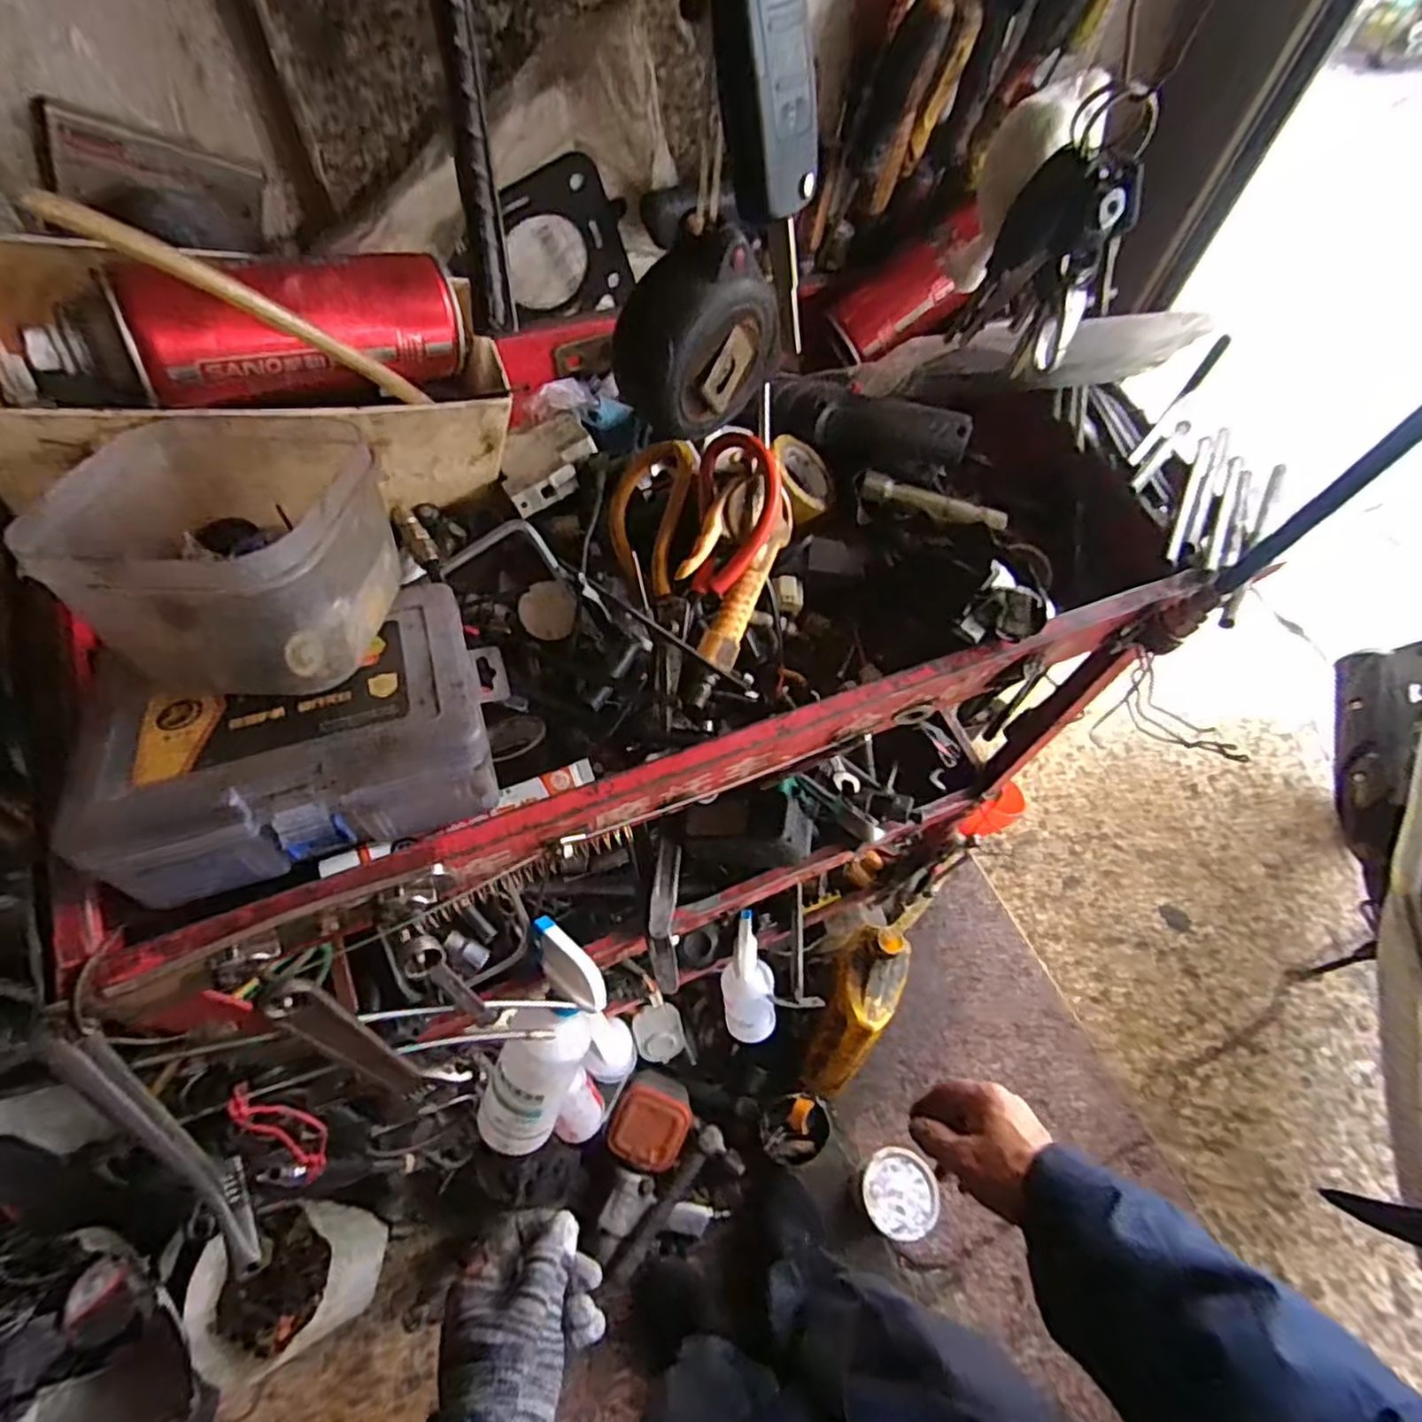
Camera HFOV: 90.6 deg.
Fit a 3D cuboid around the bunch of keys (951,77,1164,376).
[{"bbox_3d":[0.145,-0.192,0.294,0.049,0.101,0.029,36,63,16],"label":"bunch of keys"}]

